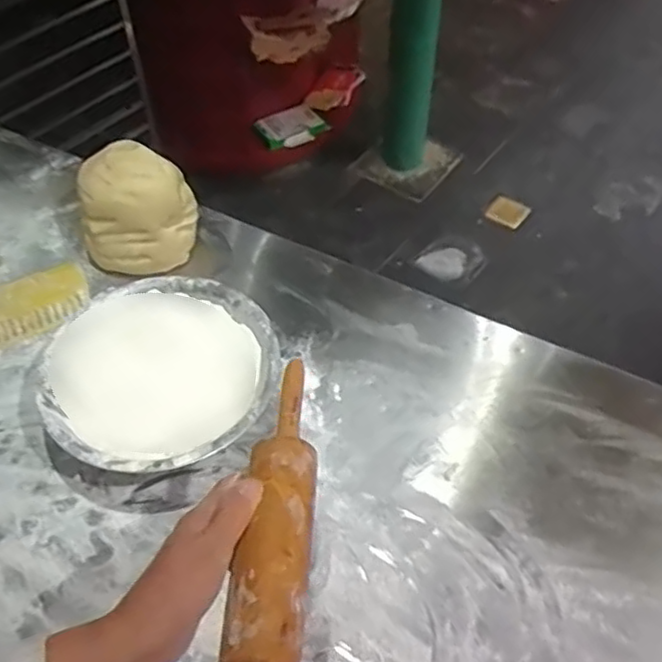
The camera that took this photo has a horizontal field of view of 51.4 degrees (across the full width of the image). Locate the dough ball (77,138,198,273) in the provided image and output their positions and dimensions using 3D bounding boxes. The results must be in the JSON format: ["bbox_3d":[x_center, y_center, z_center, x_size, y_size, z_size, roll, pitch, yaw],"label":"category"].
[{"bbox_3d":[-0.284,-0.172,1.006,0.146,0.174,0.104,9,52,10],"label":"dough ball"}]

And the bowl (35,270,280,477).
[{"bbox_3d":[-0.208,0.056,0.867,0.278,0.095,0.297,-1,51,2],"label":"bowl"}]

